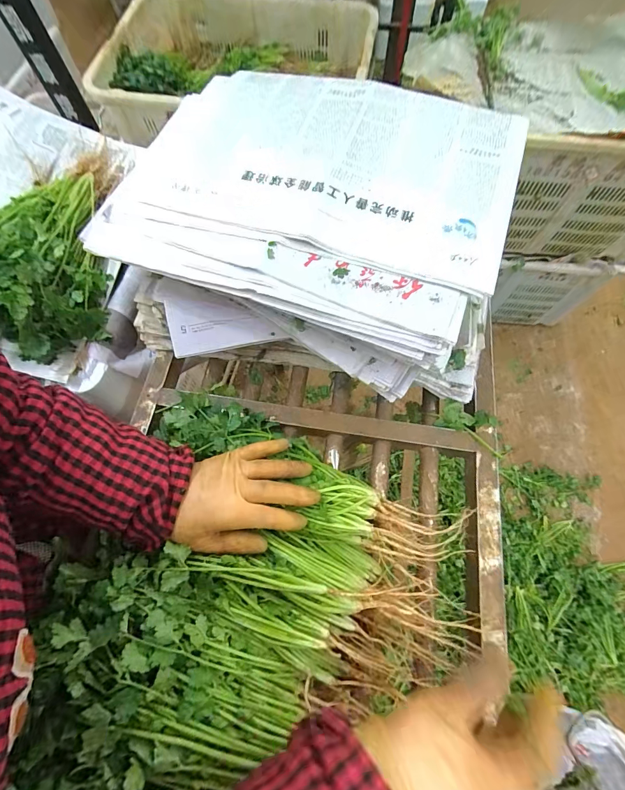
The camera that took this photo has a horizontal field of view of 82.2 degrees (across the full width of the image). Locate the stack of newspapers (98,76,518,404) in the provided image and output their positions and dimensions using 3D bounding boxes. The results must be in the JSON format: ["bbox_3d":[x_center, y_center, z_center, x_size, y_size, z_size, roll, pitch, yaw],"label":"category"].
[{"bbox_3d":[0.010,-0.203,0.442,0.440,0.131,0.355,14,68,6],"label":"stack of newspapers"}]

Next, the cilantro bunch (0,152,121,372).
[{"bbox_3d":[-0.332,-0.196,0.493,0.204,0.079,0.354,43,52,-21],"label":"cilantro bunch"}]

